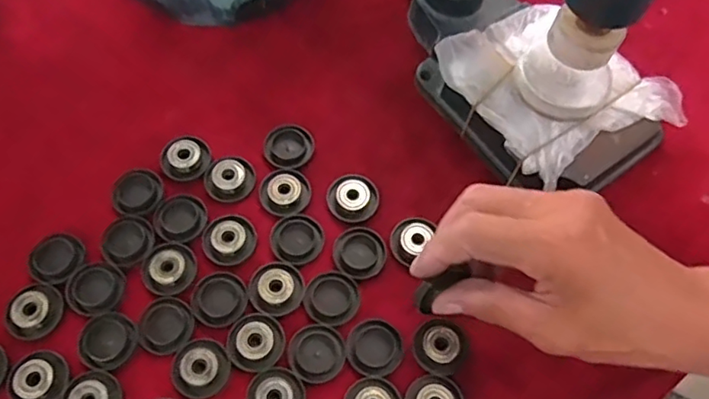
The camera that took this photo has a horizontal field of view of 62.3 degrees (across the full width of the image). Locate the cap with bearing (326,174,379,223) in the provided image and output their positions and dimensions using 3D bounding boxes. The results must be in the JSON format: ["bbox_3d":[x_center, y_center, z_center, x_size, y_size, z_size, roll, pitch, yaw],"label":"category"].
[{"bbox_3d":[-0.001,-0.002,0.384,0.033,0.008,0.034,1,65,-1],"label":"cap with bearing"}]

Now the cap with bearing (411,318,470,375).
[{"bbox_3d":[0.050,0.085,0.342,0.031,0.007,0.030,1,65,-1],"label":"cap with bearing"}]

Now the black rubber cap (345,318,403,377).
[{"bbox_3d":[0.012,0.086,0.343,0.032,0.004,0.031,1,65,-1],"label":"black rubber cap"}]

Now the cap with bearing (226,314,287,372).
[{"bbox_3d":[-0.058,0.083,0.342,0.032,0.005,0.032,1,65,-1],"label":"cap with bearing"}]

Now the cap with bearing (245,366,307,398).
[{"bbox_3d":[-0.044,0.112,0.330,0.033,0.005,0.033,1,65,-1],"label":"cap with bearing"}]

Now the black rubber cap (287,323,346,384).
[{"bbox_3d":[-0.022,0.089,0.342,0.032,0.004,0.032,1,65,-1],"label":"black rubber cap"}]

